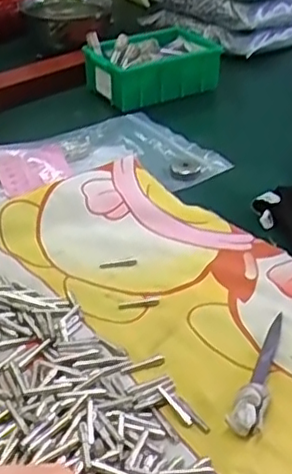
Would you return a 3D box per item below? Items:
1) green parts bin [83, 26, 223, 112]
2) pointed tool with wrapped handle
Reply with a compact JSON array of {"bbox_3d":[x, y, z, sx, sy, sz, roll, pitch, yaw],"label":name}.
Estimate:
[{"bbox_3d":[0.009,-0.202,0.776,0.148,0.056,0.098,-13,37,-20],"label":"green parts bin"},{"bbox_3d":[0.073,0.080,0.403,0.019,0.013,0.105,13,36,17],"label":"pointed tool with wrapped handle"}]

